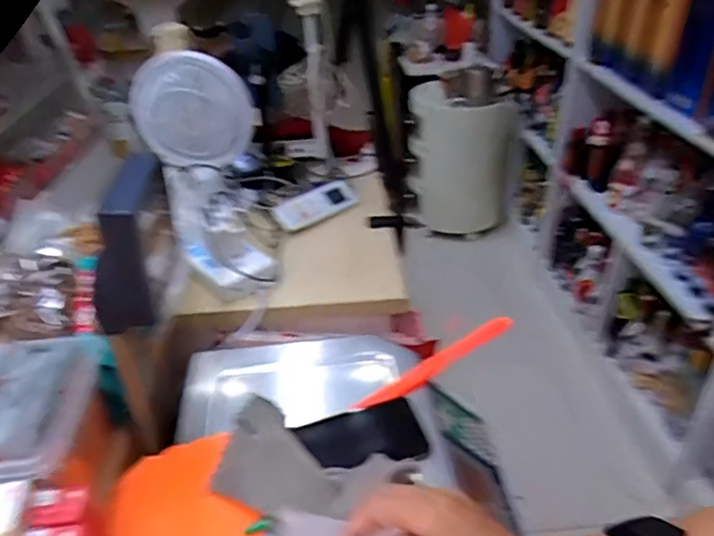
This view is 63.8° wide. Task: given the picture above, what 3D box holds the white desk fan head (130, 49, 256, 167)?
[{"bbox_3d":[-0.277,-0.262,0.961,0.196,0.205,0.063,15,42,-11],"label":"white desk fan head"}]

